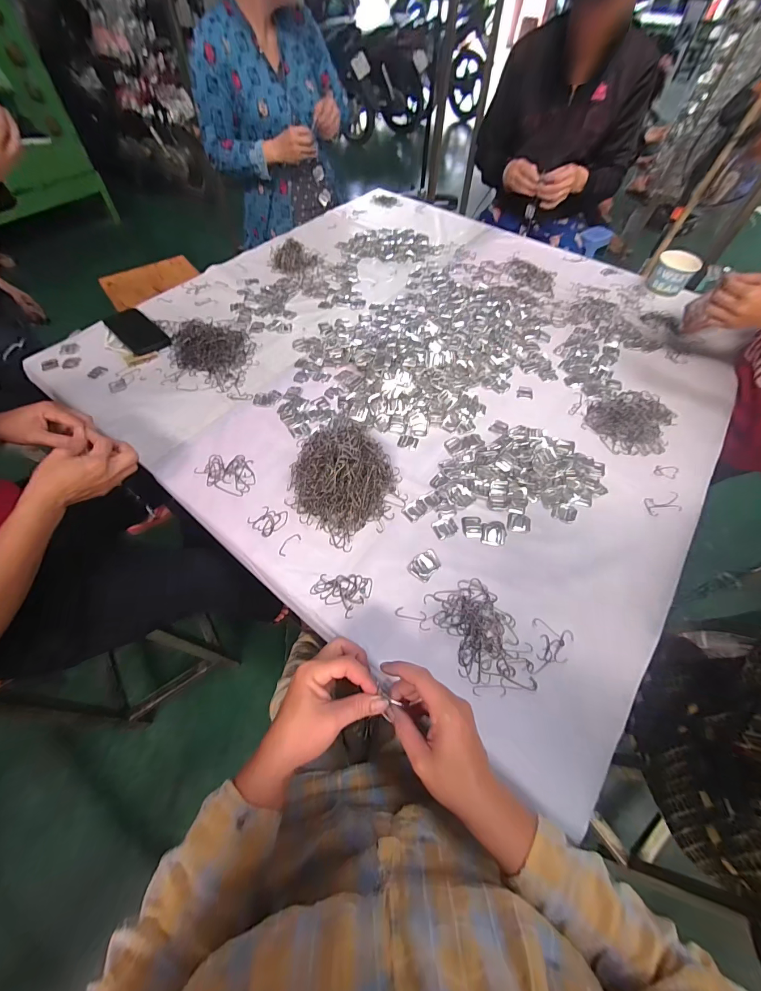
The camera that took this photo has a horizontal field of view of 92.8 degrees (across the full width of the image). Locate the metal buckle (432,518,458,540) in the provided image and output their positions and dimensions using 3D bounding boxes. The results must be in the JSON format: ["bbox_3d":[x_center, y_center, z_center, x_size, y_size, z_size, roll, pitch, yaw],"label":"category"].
[{"bbox_3d":[0.101,0.049,0.565,0.038,0.004,0.031,-26,62,-16],"label":"metal buckle"}]

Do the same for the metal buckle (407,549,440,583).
[{"bbox_3d":[0.067,0.100,0.533,0.036,0.010,0.048,40,66,21],"label":"metal buckle"}]

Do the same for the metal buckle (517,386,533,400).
[{"bbox_3d":[0.298,-0.214,0.749,0.032,0.004,0.039,13,59,7],"label":"metal buckle"}]

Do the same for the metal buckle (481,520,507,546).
[{"bbox_3d":[0.176,0.057,0.563,0.036,0.006,0.042,11,59,6],"label":"metal buckle"}]

